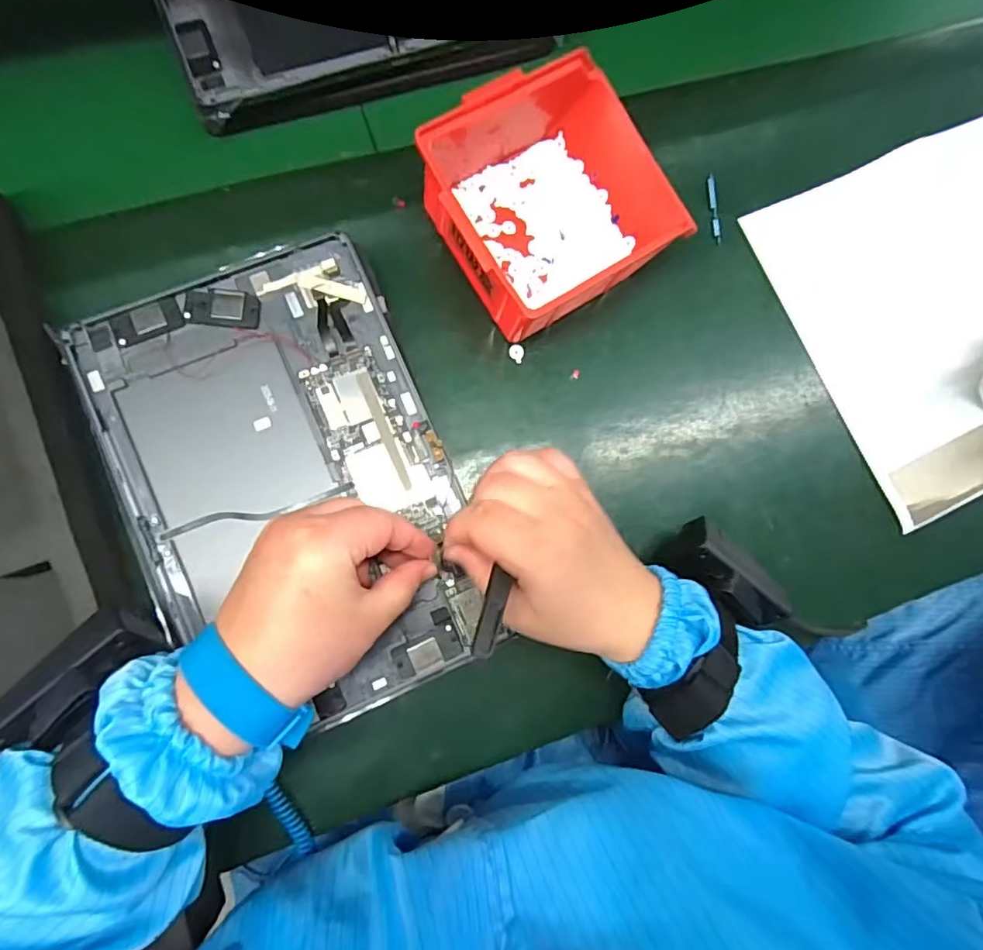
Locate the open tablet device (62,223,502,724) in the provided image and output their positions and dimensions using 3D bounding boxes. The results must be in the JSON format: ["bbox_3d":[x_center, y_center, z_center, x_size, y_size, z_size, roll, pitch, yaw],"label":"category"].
[{"bbox_3d":[-0.112,0.005,0.308,0.166,0.011,0.253,-22,88,-9],"label":"open tablet device"}]

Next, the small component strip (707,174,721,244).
[{"bbox_3d":[0.156,-0.187,0.384,0.006,0.004,0.048,-6,81,-9],"label":"small component strip"}]

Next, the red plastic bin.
[{"bbox_3d":[0.036,-0.168,0.333,0.137,0.068,0.137,-26,88,-7],"label":"red plastic bin"}]

